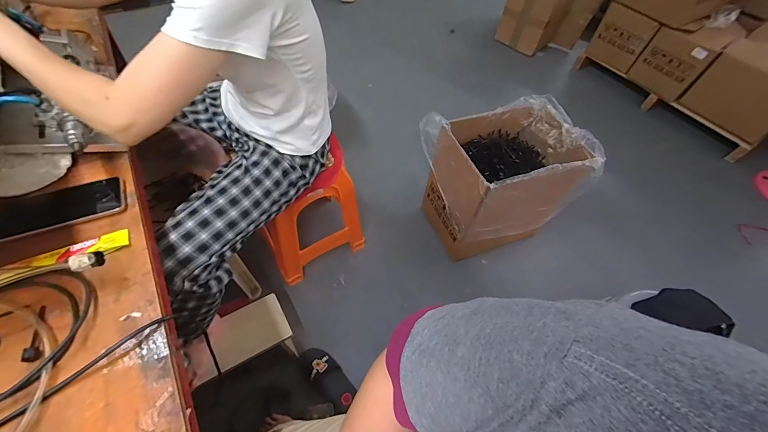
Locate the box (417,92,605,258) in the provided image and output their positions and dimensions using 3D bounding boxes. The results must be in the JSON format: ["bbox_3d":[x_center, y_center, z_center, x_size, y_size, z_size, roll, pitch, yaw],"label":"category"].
[{"bbox_3d":[0.446,-0.144,1.336,0.507,0.468,0.408,-13,57,-14],"label":"box"}]

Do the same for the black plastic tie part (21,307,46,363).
[{"bbox_3d":[-0.429,0.143,0.410,0.016,0.011,0.070,-20,59,-18],"label":"black plastic tie part"}]

